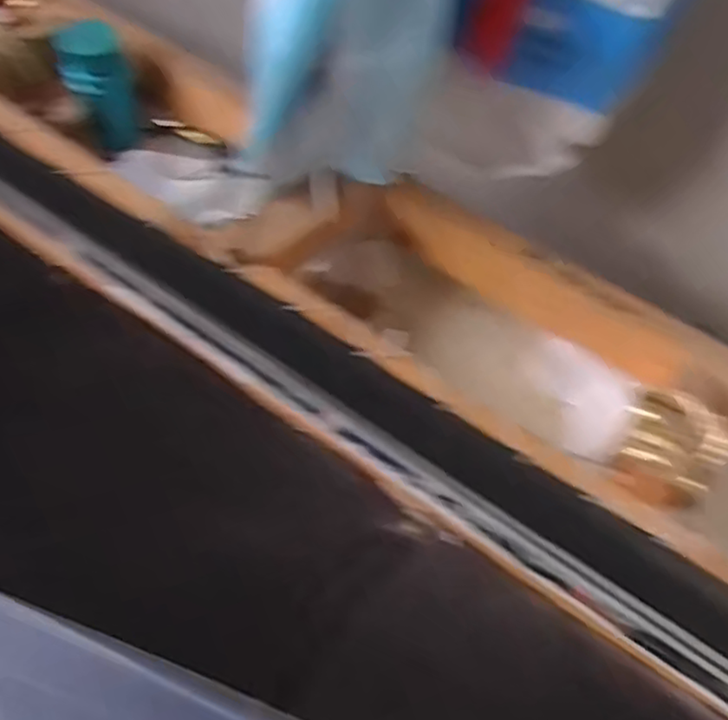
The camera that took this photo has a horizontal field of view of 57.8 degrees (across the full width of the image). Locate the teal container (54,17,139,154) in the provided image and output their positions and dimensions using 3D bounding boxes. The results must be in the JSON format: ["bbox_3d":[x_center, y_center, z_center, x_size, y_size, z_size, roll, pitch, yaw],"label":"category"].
[{"bbox_3d":[-0.207,-0.214,0.520,0.048,0.089,0.048,-19,63,-14],"label":"teal container"}]

